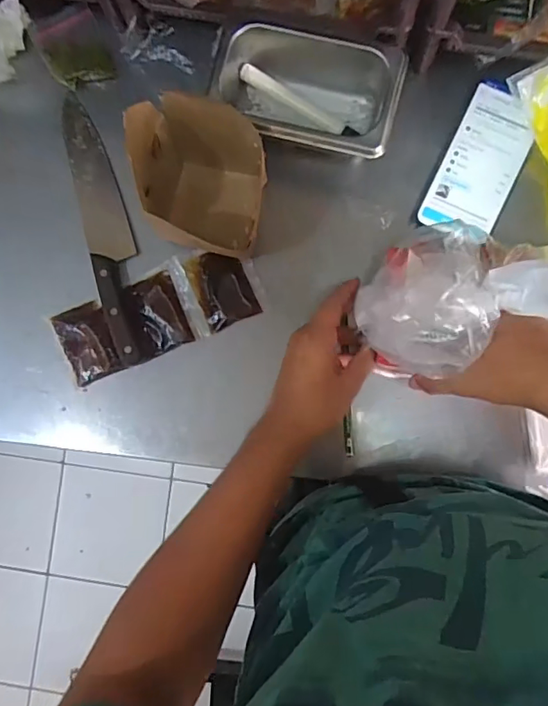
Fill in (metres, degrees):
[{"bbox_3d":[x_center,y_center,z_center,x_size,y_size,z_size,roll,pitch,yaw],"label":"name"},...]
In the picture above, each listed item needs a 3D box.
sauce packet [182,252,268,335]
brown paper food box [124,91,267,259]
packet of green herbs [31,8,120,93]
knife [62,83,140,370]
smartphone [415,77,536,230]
[{"bbox_3d":[-0.048,-0.069,0.512,0.065,0.005,0.077,-22,86,2],"label":"sauce packet"},{"bbox_3d":[-0.067,-0.164,0.474,0.111,0.088,0.123,11,88,4],"label":"brown paper food box"},{"bbox_3d":[-0.205,-0.313,0.528,0.068,0.015,0.064,-20,120,3],"label":"packet of green herbs"},{"bbox_3d":[-0.170,-0.128,0.511,0.044,0.018,0.274,-15,86,3],"label":"knife"},{"bbox_3d":[0.205,-0.190,0.499,0.071,0.012,0.152,24,89,4],"label":"smartphone"}]

